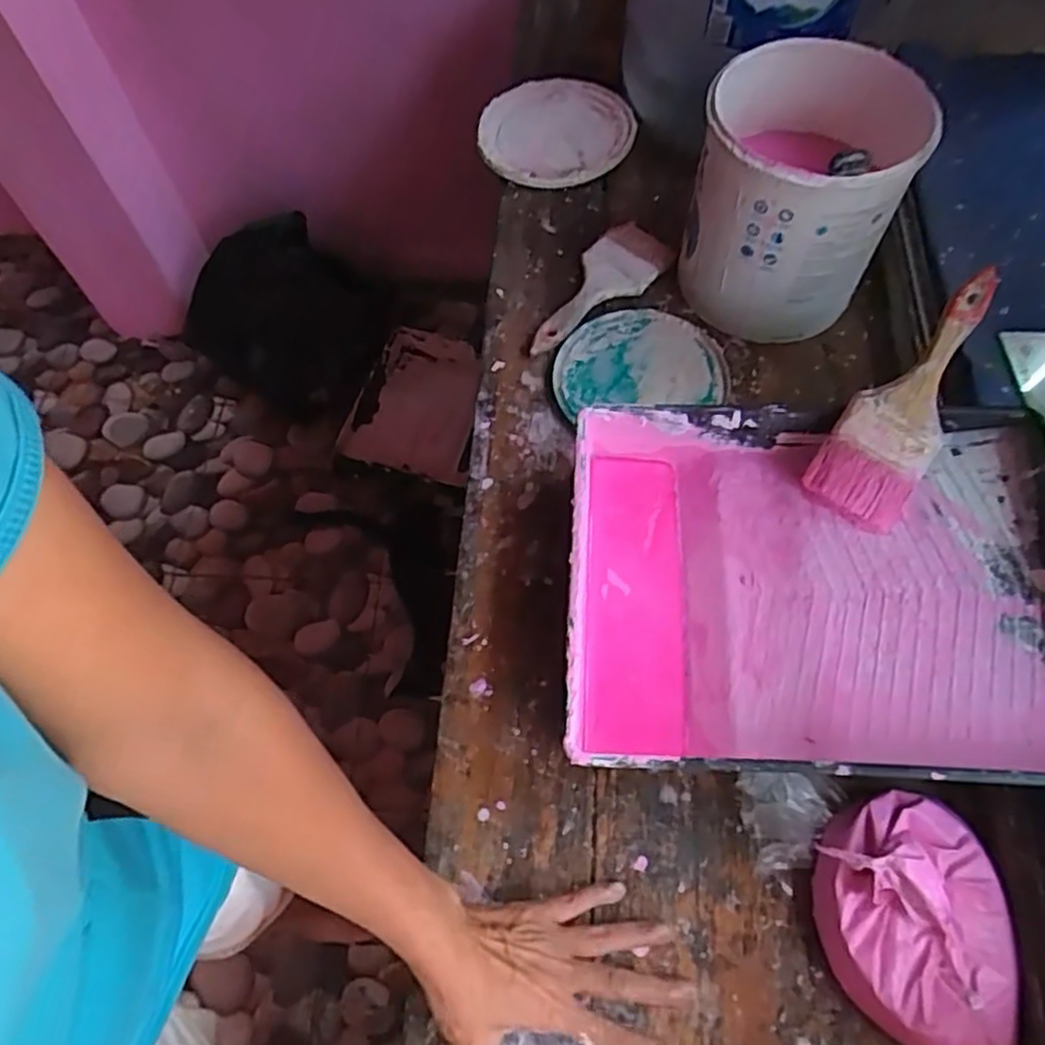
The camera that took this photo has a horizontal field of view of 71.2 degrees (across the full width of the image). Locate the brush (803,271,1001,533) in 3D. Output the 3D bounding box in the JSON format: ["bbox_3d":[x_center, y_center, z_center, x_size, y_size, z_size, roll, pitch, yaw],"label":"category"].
[{"bbox_3d":[0.291,-0.092,0.549,0.073,0.030,0.198,31,95,16],"label":"brush"}]

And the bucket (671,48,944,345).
[{"bbox_3d":[0.243,-0.295,0.661,0.168,0.184,0.180,-1,64,2],"label":"bucket"}]

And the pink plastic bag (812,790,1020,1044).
[{"bbox_3d":[0.249,0.262,0.456,0.113,0.051,0.169,-4,63,0],"label":"pink plastic bag"}]

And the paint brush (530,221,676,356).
[{"bbox_3d":[0.071,-0.229,0.728,0.072,0.019,0.182,35,70,18],"label":"paint brush"}]

